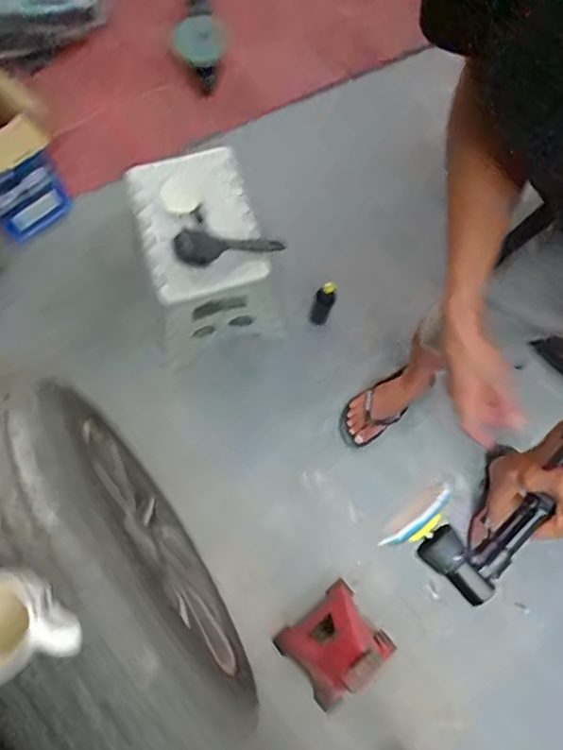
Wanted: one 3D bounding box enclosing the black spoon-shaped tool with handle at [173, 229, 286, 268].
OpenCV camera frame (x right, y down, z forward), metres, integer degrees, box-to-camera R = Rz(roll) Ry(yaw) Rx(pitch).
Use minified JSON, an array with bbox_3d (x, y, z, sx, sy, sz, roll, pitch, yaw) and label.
[{"bbox_3d":[-0.097,-0.246,1.038,0.219,0.024,0.063,-9,71,-23],"label":"black spoon-shaped tool with handle"}]

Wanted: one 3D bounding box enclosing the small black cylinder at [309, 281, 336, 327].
[{"bbox_3d":[0.094,-0.164,1.239,0.038,0.114,0.040,24,37,9],"label":"small black cylinder"}]

